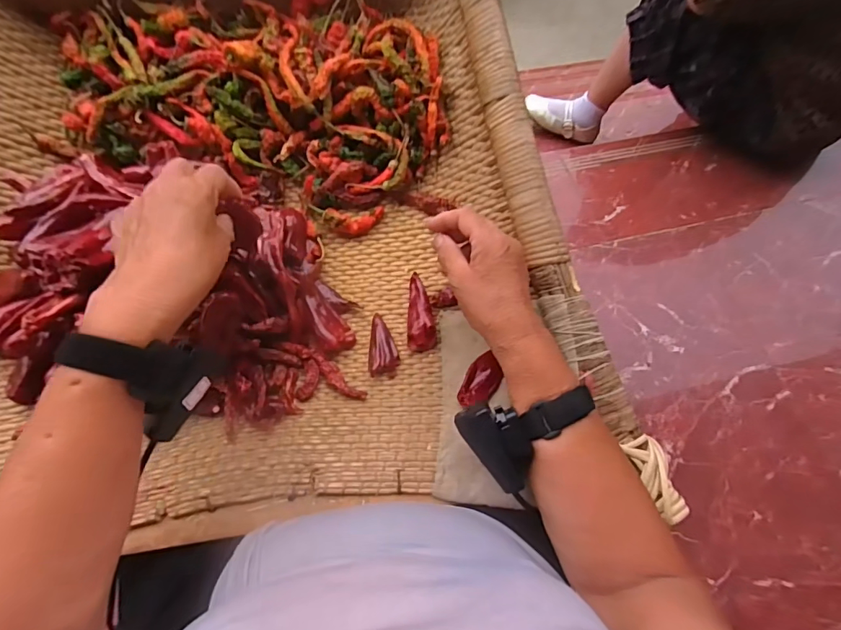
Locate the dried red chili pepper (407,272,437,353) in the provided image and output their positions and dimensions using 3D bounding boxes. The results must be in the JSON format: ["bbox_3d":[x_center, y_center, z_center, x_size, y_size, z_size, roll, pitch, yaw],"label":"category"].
[{"bbox_3d":[0.001,-0.005,0.465,0.027,0.020,0.080,0,64,-2],"label":"dried red chili pepper"}]

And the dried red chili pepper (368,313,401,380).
[{"bbox_3d":[-0.035,0.030,0.458,0.029,0.009,0.065,1,64,-2],"label":"dried red chili pepper"}]

